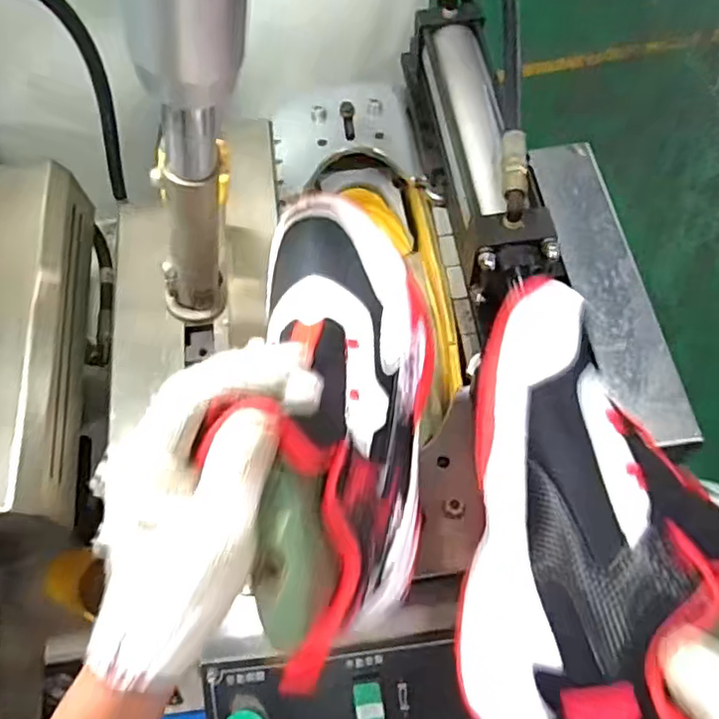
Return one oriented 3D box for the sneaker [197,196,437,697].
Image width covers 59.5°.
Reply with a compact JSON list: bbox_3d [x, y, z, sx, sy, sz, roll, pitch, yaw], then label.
[{"bbox_3d":[-0.009,0.033,0.360,0.099,0.132,0.269,2,68,3],"label":"sneaker"}]

